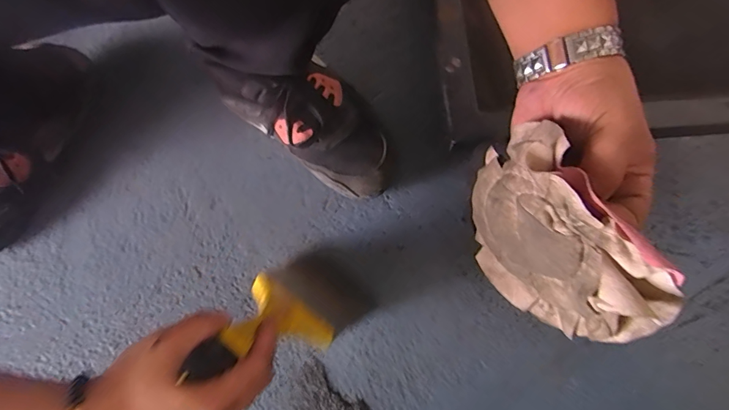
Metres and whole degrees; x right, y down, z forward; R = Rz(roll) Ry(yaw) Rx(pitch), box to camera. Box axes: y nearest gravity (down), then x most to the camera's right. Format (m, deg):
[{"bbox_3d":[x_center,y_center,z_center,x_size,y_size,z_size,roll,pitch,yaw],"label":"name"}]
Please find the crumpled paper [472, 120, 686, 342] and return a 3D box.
[{"bbox_3d":[0.123,0.025,0.284,0.039,0.159,0.140,-29,75,-8],"label":"crumpled paper"}]

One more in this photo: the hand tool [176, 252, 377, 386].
[{"bbox_3d":[-0.076,0.103,0.392,0.095,0.220,0.033,46,115,13],"label":"hand tool"}]

